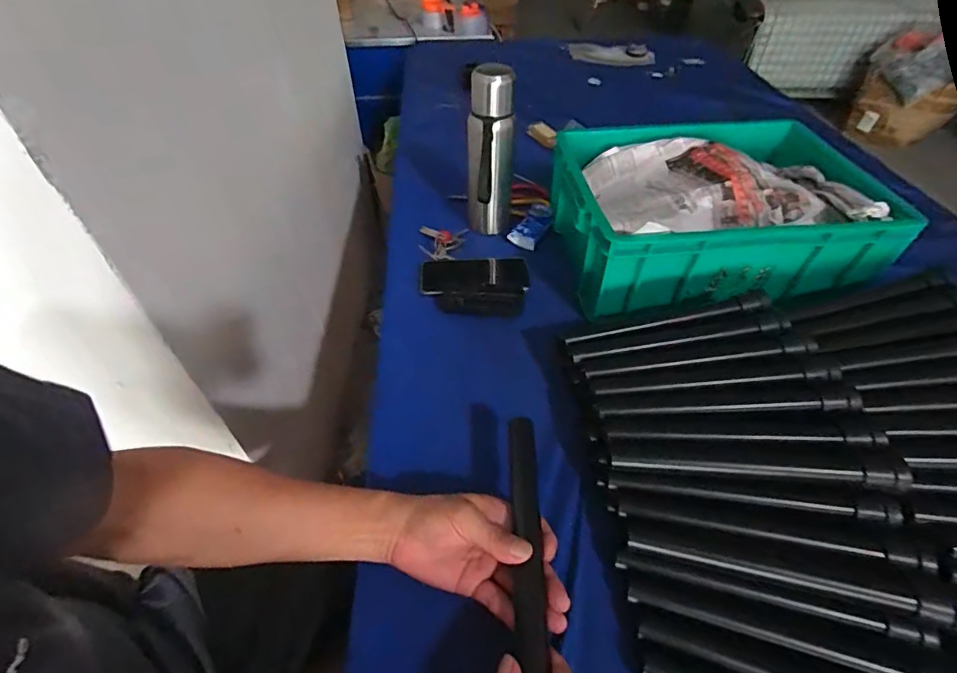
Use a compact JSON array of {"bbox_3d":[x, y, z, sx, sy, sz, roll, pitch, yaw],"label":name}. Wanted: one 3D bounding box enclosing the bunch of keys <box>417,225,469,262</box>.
[{"bbox_3d":[-0.058,-0.156,0.761,0.075,0.021,0.080,-3,47,2],"label":"bunch of keys"}]

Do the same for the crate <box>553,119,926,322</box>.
[{"bbox_3d":[0.349,-0.199,0.692,0.433,0.122,0.313,-6,47,-2],"label":"crate"}]

